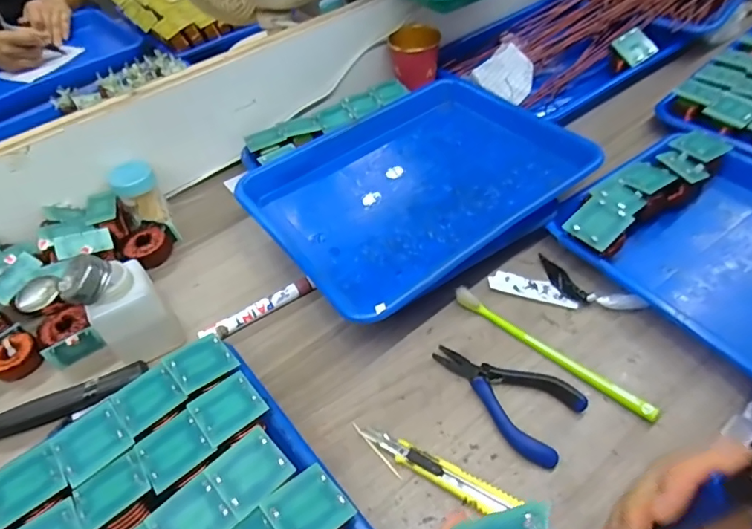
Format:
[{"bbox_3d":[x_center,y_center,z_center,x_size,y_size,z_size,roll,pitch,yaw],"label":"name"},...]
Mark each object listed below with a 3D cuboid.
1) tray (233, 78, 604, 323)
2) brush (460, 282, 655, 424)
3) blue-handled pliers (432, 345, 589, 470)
[{"bbox_3d":[0.041,-0.090,0.542,0.339,0.046,0.258,-35,54,-23],"label":"tray"},{"bbox_3d":[0.147,0.073,0.424,0.186,0.015,0.013,35,60,30],"label":"brush"},{"bbox_3d":[0.109,0.100,0.404,0.069,0.017,0.123,-35,55,-23],"label":"blue-handled pliers"}]

